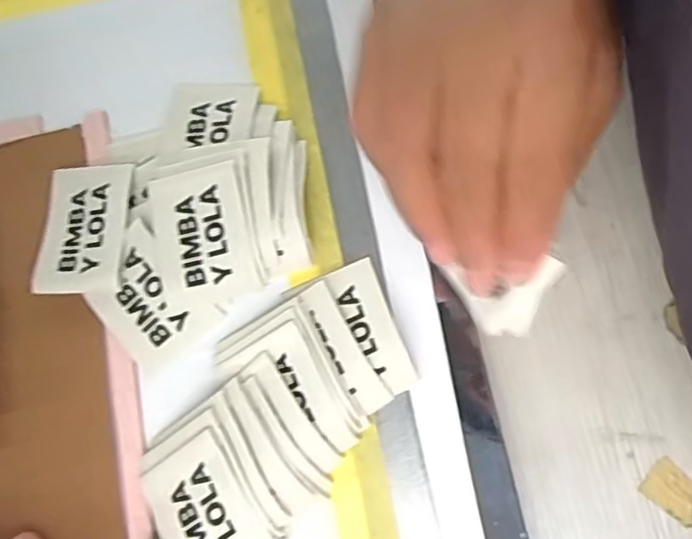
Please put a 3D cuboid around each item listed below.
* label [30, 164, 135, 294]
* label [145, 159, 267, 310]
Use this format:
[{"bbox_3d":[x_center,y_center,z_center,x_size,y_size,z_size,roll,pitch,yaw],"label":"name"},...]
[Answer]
[{"bbox_3d":[-0.114,-0.018,0.283,0.041,0.004,0.057,1,75,14],"label":"label"},{"bbox_3d":[-0.058,-0.015,0.269,0.040,0.007,0.055,-17,82,13],"label":"label"}]

